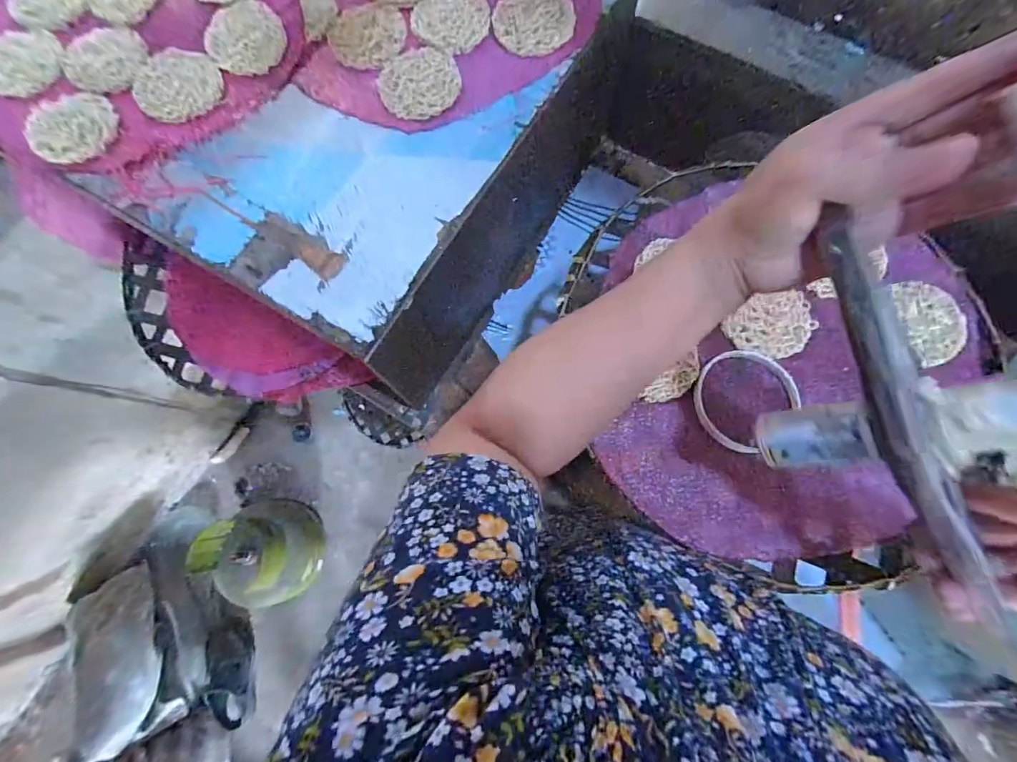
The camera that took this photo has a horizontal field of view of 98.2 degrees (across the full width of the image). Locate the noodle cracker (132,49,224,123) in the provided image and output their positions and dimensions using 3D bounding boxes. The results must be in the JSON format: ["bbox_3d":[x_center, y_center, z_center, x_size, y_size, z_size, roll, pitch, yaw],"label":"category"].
[{"bbox_3d":[-0.322,-0.289,0.428,0.074,0.004,0.079,0,77,2],"label":"noodle cracker"}]

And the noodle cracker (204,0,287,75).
[{"bbox_3d":[-0.263,-0.345,0.442,0.074,0.012,0.076,0,77,2],"label":"noodle cracker"}]

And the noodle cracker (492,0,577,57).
[{"bbox_3d":[0.026,-0.362,0.447,0.080,0.010,0.073,-1,77,2],"label":"noodle cracker"}]

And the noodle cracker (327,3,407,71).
[{"bbox_3d":[-0.142,-0.352,0.446,0.075,0.007,0.075,0,77,2],"label":"noodle cracker"}]

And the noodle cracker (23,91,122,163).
[{"bbox_3d":[-0.409,-0.239,0.413,0.081,0.009,0.076,0,77,2],"label":"noodle cracker"}]

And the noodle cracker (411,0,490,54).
[{"bbox_3d":[-0.058,-0.368,0.448,0.076,0.005,0.077,0,77,2],"label":"noodle cracker"}]

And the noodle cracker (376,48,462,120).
[{"bbox_3d":[-0.086,-0.293,0.429,0.077,0.011,0.075,0,77,2],"label":"noodle cracker"}]

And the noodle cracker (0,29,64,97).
[{"bbox_3d":[-0.482,-0.316,0.435,0.094,0.008,0.076,44,82,11],"label":"noodle cracker"}]

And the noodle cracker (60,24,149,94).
[{"bbox_3d":[-0.398,-0.319,0.435,0.076,0.004,0.075,0,77,2],"label":"noodle cracker"}]

